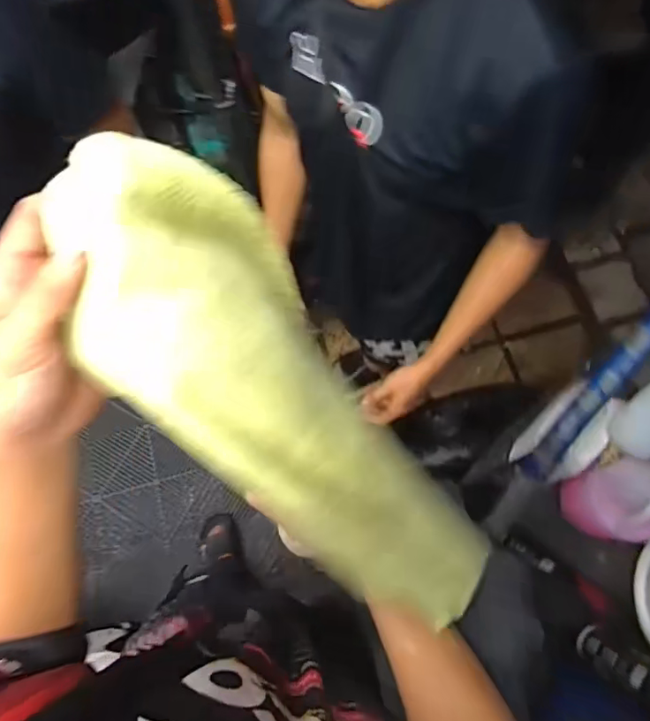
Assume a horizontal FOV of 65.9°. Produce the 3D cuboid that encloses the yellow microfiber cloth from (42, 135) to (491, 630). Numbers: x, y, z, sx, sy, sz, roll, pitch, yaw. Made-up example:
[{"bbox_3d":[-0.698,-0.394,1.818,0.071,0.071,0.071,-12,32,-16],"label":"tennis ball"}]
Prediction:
[{"bbox_3d":[-0.003,0.054,0.365,0.131,0.065,0.444,-46,120,-13],"label":"yellow microfiber cloth"}]

